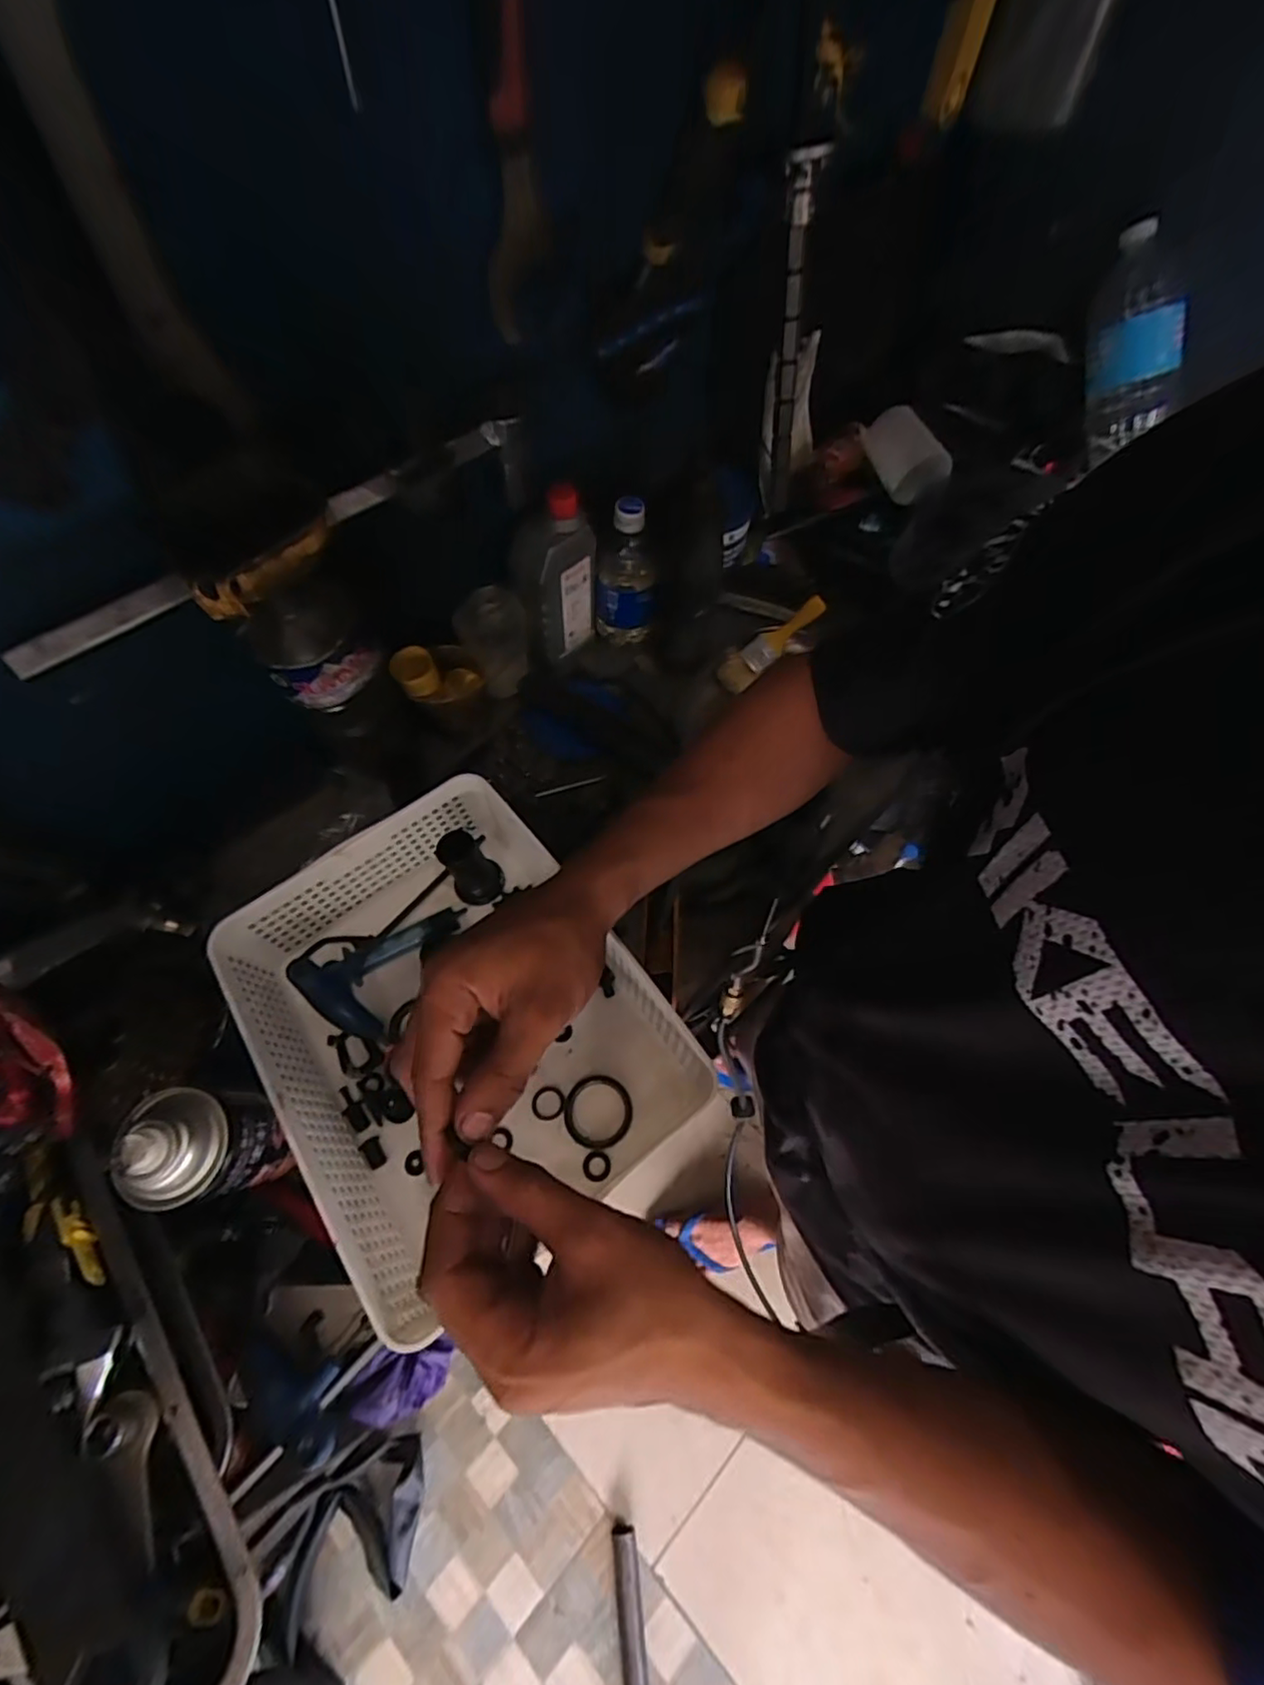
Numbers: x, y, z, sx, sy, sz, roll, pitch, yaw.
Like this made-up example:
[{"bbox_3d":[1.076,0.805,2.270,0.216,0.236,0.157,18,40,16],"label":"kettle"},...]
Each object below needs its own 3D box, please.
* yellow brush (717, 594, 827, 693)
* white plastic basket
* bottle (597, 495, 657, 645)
[{"bbox_3d":[0.155,-0.226,0.717,0.146,0.010,0.037,-45,101,-5],"label":"yellow brush"},{"bbox_3d":[-0.133,0.131,0.490,0.246,0.089,0.315,-33,68,-16],"label":"white plastic basket"},{"bbox_3d":[-0.006,-0.288,0.682,0.062,0.159,0.061,4,63,1],"label":"bottle"}]

